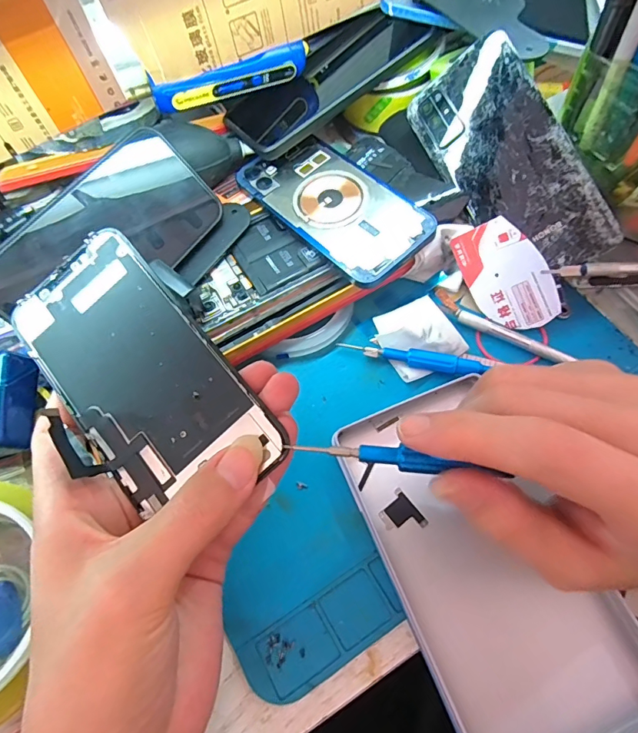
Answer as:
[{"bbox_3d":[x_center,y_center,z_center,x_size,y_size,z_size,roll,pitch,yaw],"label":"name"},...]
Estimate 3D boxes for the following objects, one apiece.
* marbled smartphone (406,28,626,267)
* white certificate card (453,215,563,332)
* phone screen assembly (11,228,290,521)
[{"bbox_3d":[0.123,-0.130,0.282,0.070,0.009,0.152,-34,84,26],"label":"marbled smartphone"},{"bbox_3d":[0.123,-0.059,0.287,0.047,0.004,0.074,-26,87,19],"label":"white certificate card"},{"bbox_3d":[-0.085,0.002,0.194,0.071,0.009,0.136,-41,76,0],"label":"phone screen assembly"}]

